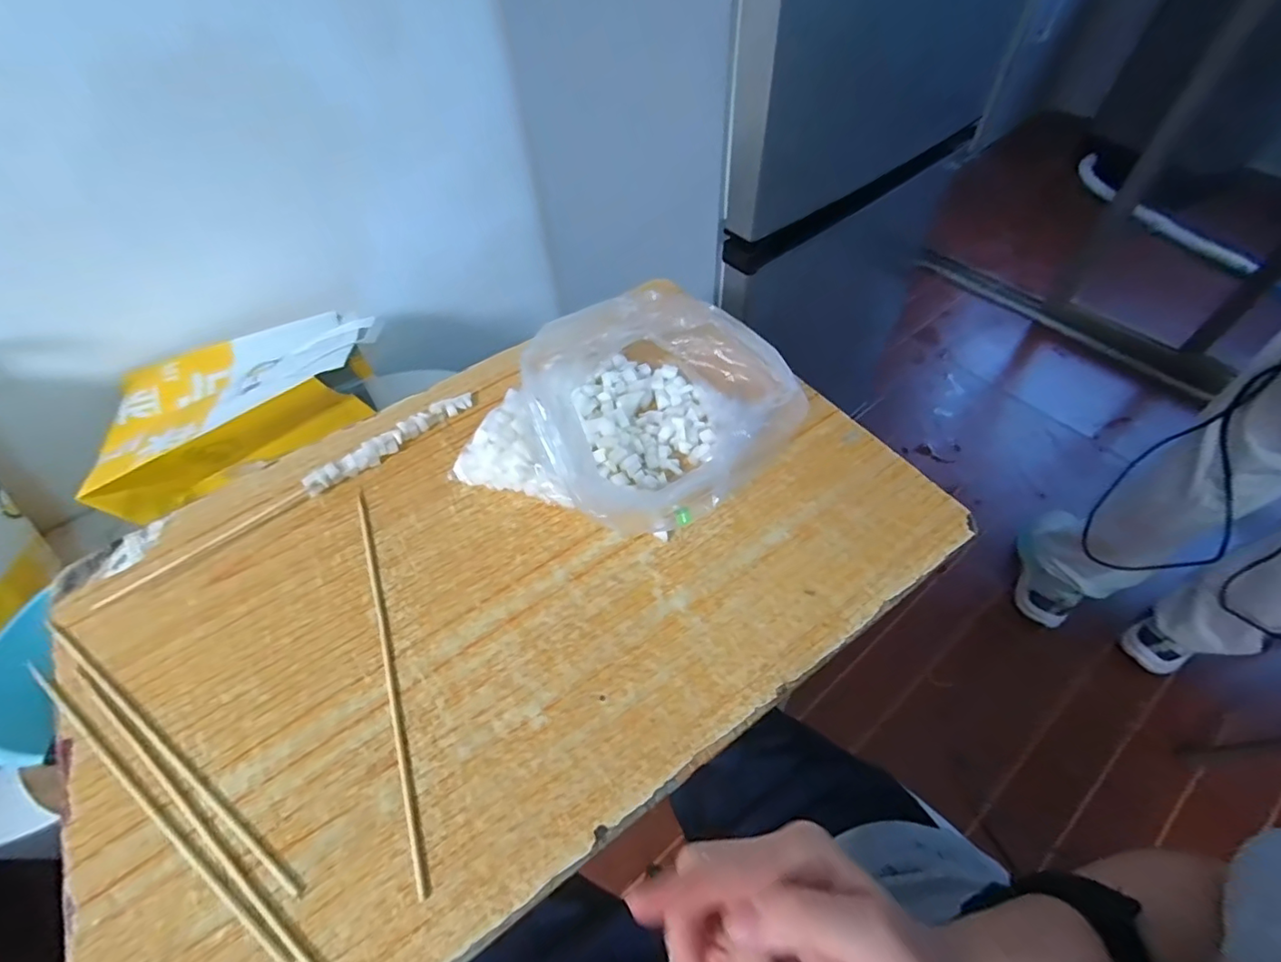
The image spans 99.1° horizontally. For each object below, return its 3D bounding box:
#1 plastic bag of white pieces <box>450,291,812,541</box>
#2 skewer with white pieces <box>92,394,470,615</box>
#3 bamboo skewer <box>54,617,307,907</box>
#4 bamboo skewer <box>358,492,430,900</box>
[{"bbox_3d":[0.023,-0.059,0.422,0.190,0.109,0.184,15,57,13],"label":"plastic bag of white pieces"},{"bbox_3d":[-0.277,0.006,0.449,0.309,0.021,0.025,-33,59,-19],"label":"skewer with white pieces"},{"bbox_3d":[-0.302,0.166,0.345,0.278,0.005,0.008,26,60,20],"label":"bamboo skewer"},{"bbox_3d":[-0.174,0.118,0.371,0.007,0.004,0.284,-21,56,-11],"label":"bamboo skewer"}]

